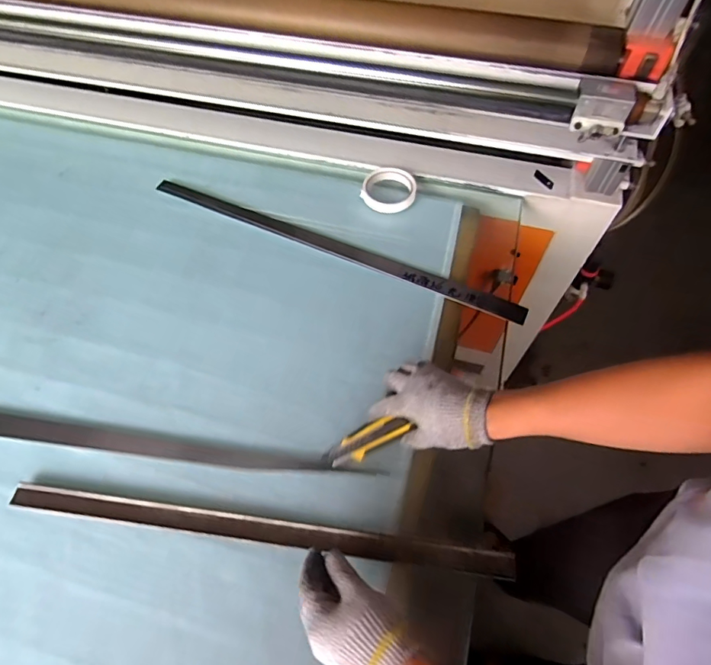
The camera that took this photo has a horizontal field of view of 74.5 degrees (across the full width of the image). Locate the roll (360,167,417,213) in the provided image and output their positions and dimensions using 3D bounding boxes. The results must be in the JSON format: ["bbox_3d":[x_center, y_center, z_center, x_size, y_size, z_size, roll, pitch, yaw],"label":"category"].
[{"bbox_3d":[0.057,-0.242,0.799,0.090,0.025,0.084,-1,59,1],"label":"roll"}]

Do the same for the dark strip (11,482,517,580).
[{"bbox_3d":[-0.114,0.226,0.538,0.575,0.010,0.026,6,59,5],"label":"dark strip"}]

